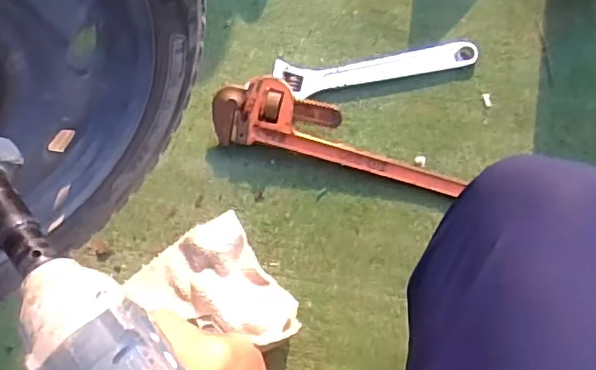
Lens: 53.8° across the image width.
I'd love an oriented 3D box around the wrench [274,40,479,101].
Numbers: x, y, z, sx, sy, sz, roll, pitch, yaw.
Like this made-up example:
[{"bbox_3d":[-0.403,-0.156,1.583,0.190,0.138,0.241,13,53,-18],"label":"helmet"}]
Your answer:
[{"bbox_3d":[0.097,-0.141,0.720,0.246,0.021,0.050,-6,80,-1],"label":"wrench"}]

